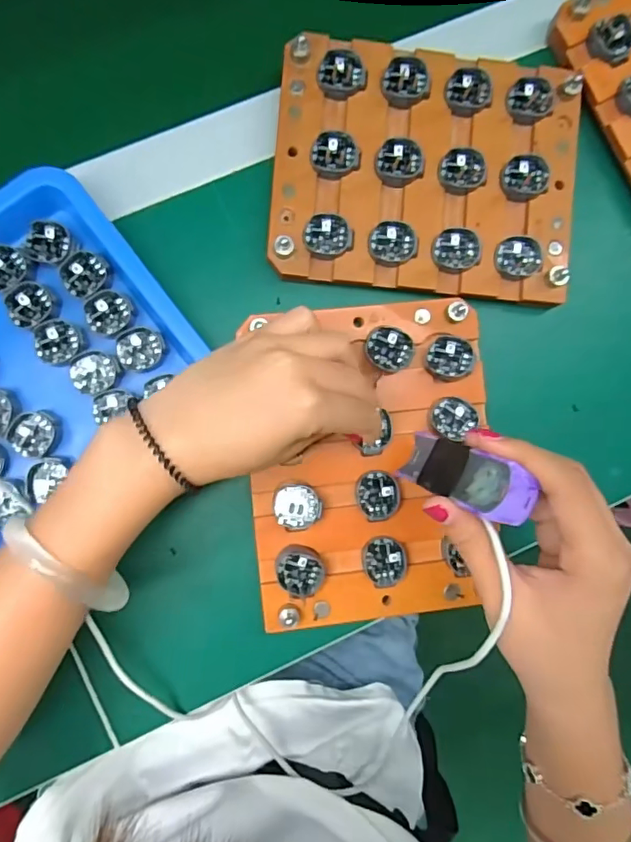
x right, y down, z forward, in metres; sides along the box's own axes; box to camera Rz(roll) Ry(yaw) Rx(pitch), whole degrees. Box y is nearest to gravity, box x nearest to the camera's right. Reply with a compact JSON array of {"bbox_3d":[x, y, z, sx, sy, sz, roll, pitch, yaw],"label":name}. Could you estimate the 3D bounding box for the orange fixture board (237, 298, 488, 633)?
[{"bbox_3d":[0.035,0.025,0.316,0.141,0.015,0.189,-3,88,-3],"label":"orange fixture board"}]

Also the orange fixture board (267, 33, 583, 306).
[{"bbox_3d":[0.070,-0.155,0.323,0.188,0.018,0.147,5,87,-3],"label":"orange fixture board"}]

